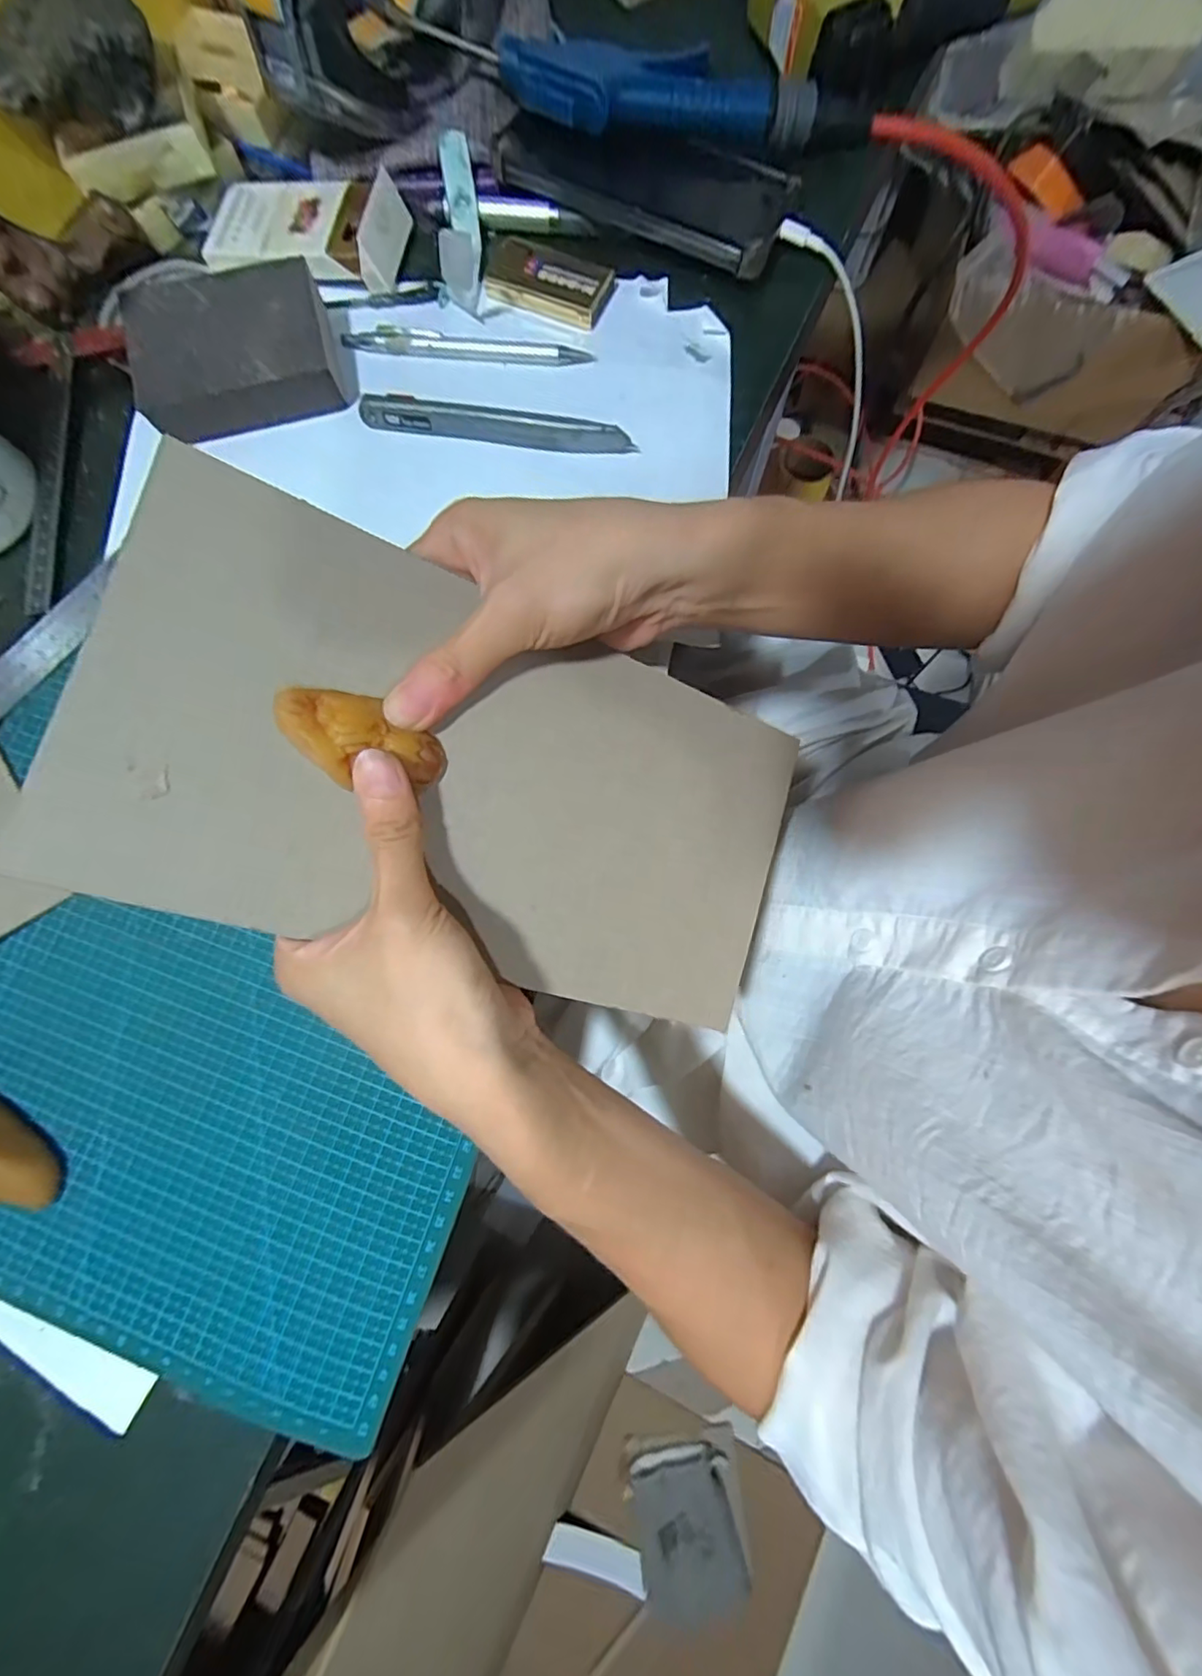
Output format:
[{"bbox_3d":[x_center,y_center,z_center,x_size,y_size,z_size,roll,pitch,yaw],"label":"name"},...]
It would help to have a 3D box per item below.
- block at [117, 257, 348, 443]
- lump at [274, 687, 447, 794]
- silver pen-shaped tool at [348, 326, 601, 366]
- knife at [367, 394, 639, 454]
[{"bbox_3d":[-0.195,-0.259,0.298,0.101,0.033,0.066,-15,80,-2],"label":"block"},{"bbox_3d":[-0.084,-0.035,0.199,0.057,0.009,0.033,17,78,-30],"label":"lump"},{"bbox_3d":[-0.077,-0.279,0.316,0.141,0.008,0.010,6,79,3],"label":"silver pen-shaped tool"},{"bbox_3d":[-0.056,-0.218,0.297,0.143,0.016,0.010,10,80,2],"label":"knife"}]

